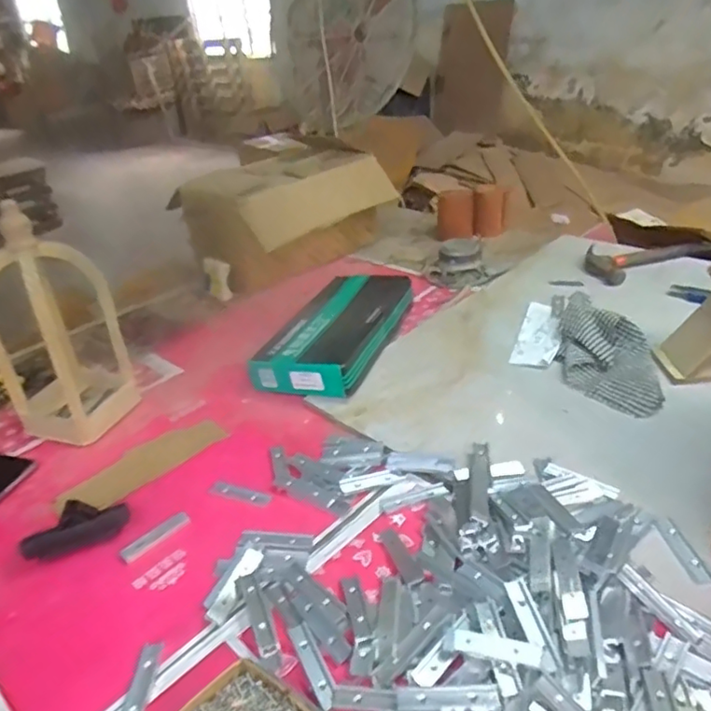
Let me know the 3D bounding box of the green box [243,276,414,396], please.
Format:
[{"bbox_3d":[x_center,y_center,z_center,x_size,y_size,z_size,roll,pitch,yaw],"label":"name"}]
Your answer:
[{"bbox_3d":[-0.027,-0.037,0.980,0.164,0.071,0.314,8,34,23],"label":"green box"}]

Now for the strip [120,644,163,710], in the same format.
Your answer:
[{"bbox_3d":[-0.187,0.287,0.525,0.021,0.004,0.078,-4,31,5],"label":"strip"}]

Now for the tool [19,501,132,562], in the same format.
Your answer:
[{"bbox_3d":[-0.309,0.191,0.670,0.112,0.041,0.039,-16,32,-15],"label":"tool"}]

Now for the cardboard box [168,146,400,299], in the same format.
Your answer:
[{"bbox_3d":[-0.146,-0.303,1.306,0.401,0.208,0.268,-26,36,-29],"label":"cardboard box"}]

